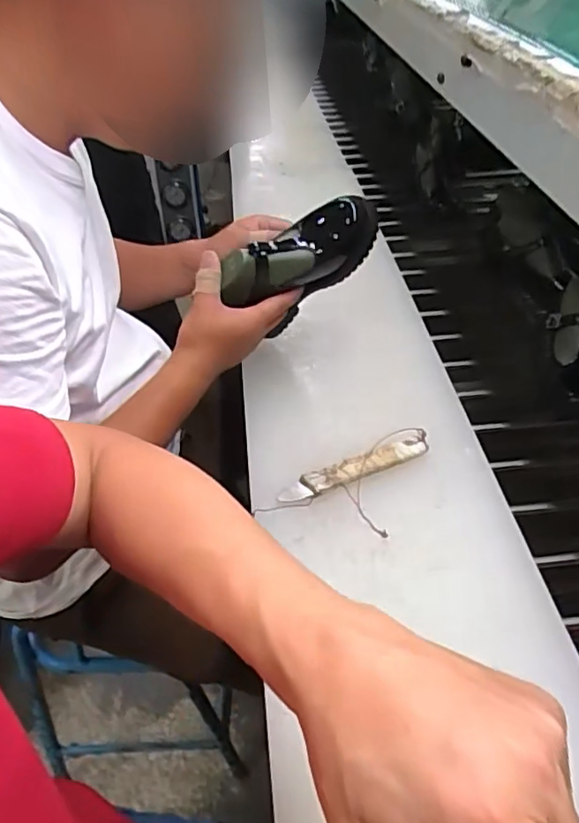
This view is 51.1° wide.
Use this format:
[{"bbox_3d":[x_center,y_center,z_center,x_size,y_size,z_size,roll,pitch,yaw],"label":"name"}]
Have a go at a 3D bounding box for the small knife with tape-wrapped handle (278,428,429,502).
[{"bbox_3d":[0.070,0.055,0.604,0.162,0.017,0.027,-20,45,-19],"label":"small knife with tape-wrapped handle"}]

